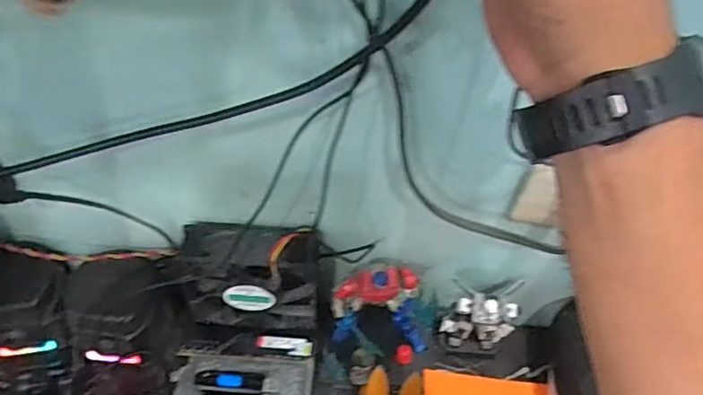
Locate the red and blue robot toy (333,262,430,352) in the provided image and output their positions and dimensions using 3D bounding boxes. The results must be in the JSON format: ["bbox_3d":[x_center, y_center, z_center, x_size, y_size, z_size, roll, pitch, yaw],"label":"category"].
[{"bbox_3d":[0.028,0.107,0.549,0.089,0.113,0.035,-2,52,-4],"label":"red and blue robot toy"}]

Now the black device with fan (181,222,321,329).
[{"bbox_3d":[-0.092,0.077,0.542,0.125,0.118,0.045,2,52,-1],"label":"black device with fan"}]

